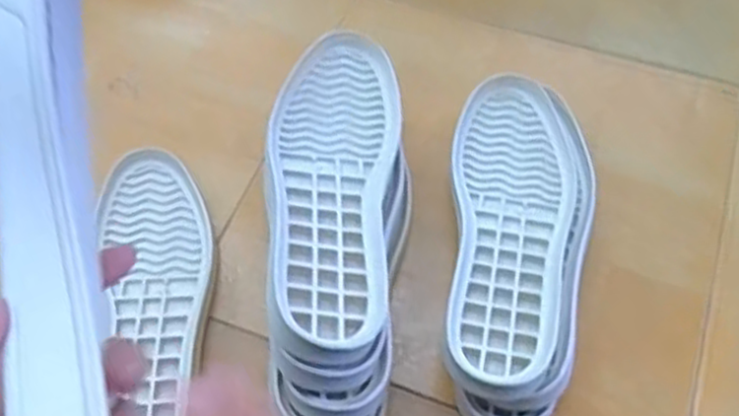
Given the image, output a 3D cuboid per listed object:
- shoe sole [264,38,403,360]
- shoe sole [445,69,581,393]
[{"bbox_3d":[-0.031,-0.026,0.567,0.102,0.039,0.287,1,57,2],"label":"shoe sole"},{"bbox_3d":[0.115,0.006,0.597,0.098,0.028,0.283,3,57,3],"label":"shoe sole"}]

